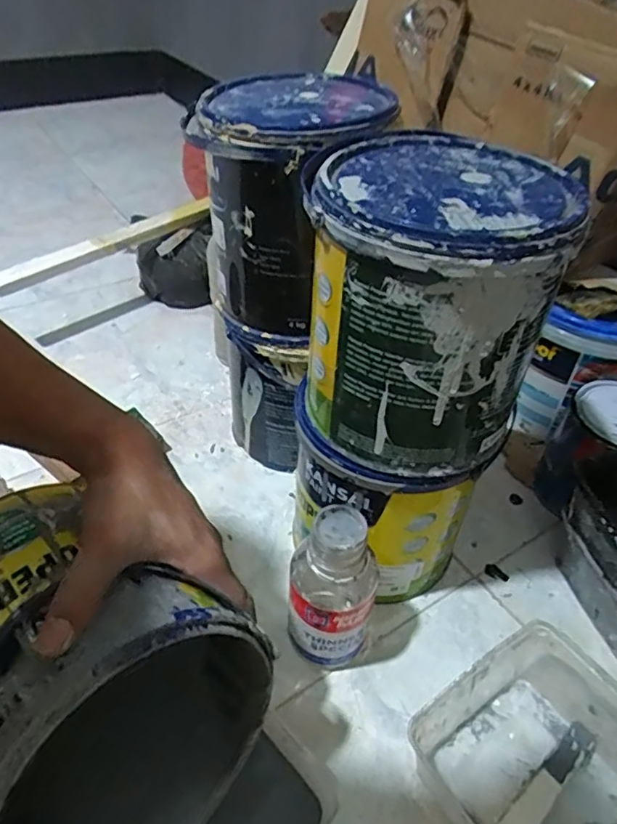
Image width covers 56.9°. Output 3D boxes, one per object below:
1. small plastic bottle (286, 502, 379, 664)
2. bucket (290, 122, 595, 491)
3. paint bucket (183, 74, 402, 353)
[{"bbox_3d":[0.021,0.159,0.491,0.067,0.169,0.058,13,43,12],"label":"small plastic bottle"},{"bbox_3d":[0.089,-0.077,0.445,0.170,0.205,0.180,15,44,14],"label":"bucket"},{"bbox_3d":[-0.012,-0.195,0.565,0.168,0.207,0.172,10,43,8],"label":"paint bucket"}]

